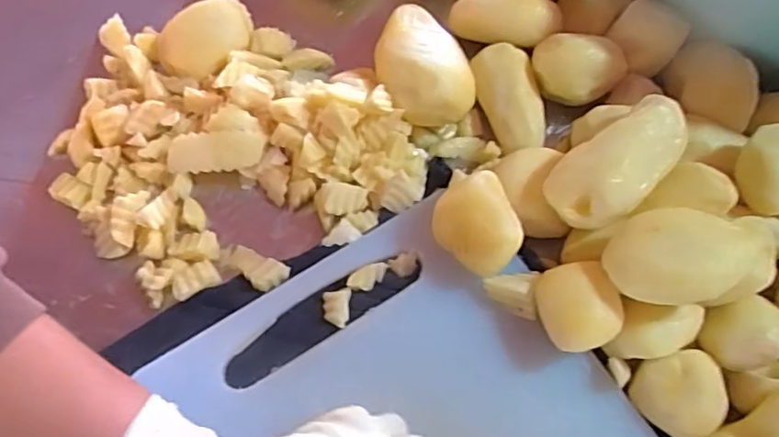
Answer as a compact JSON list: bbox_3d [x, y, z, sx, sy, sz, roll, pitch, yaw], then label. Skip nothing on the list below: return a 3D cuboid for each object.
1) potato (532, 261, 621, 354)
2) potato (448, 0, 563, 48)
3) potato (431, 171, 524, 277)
[{"bbox_3d":[0.124,0.060,0.418,0.050,0.047,0.057,-17,67,-8],"label":"potato"},{"bbox_3d":[0.094,-0.164,0.517,0.089,0.029,0.033,9,68,16],"label":"potato"},{"bbox_3d":[0.057,0.005,0.431,0.047,0.053,0.065,-21,68,-10],"label":"potato"}]

